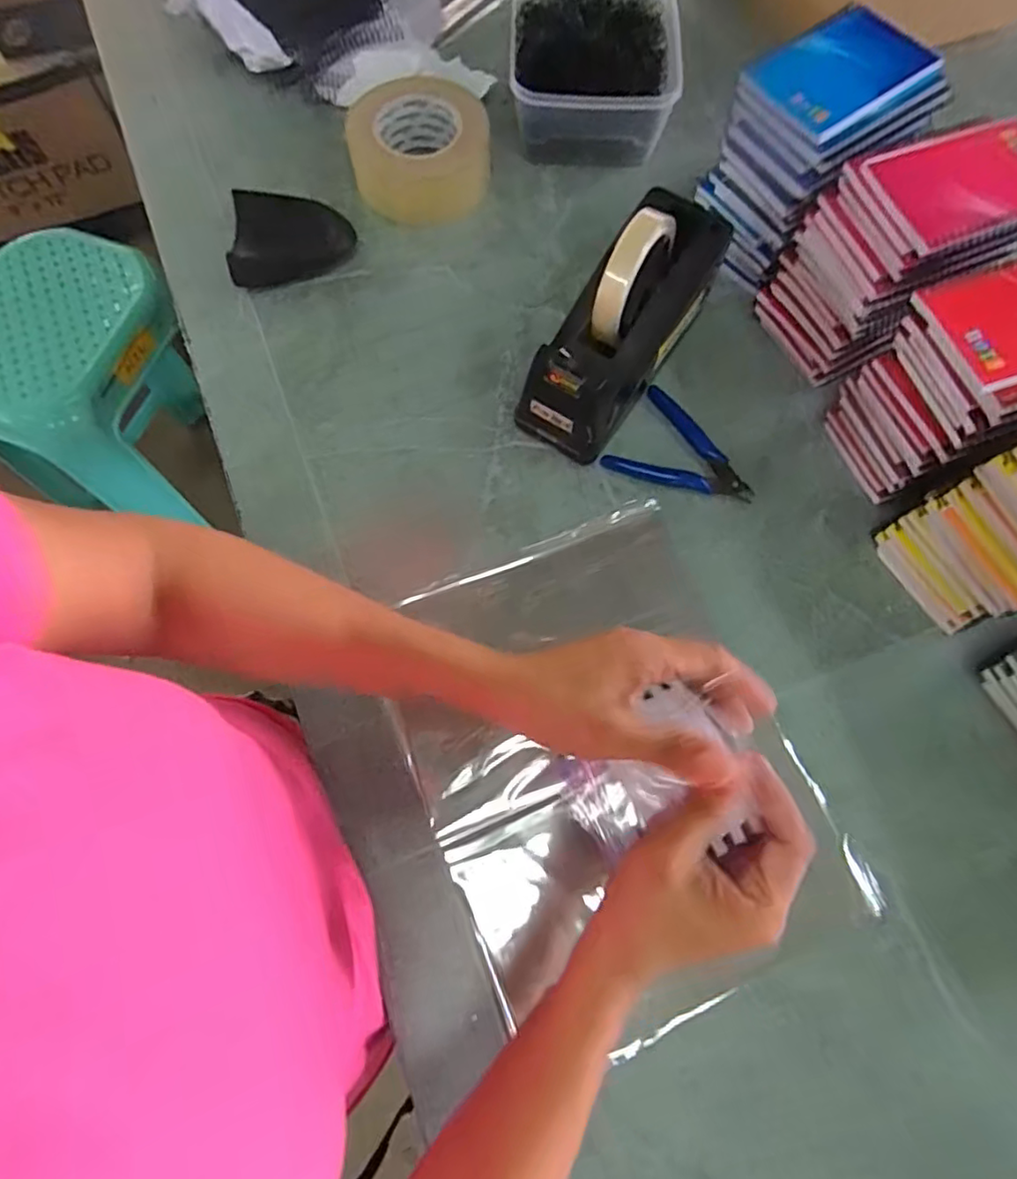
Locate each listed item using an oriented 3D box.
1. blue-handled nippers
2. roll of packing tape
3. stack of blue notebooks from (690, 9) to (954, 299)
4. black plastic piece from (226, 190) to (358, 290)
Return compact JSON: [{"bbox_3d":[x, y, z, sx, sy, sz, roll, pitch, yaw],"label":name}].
[{"bbox_3d":[0.147,-0.121,0.506,0.120,0.007,0.087,17,74,4],"label":"blue-handled nippers"},{"bbox_3d":[-0.086,-0.430,0.584,0.133,0.055,0.138,0,72,-1],"label":"roll of packing tape"},{"bbox_3d":[0.255,-0.362,0.518,0.132,0.153,0.117,-36,76,-12],"label":"stack of blue notebooks"},{"bbox_3d":[-0.196,-0.324,0.545,0.106,0.029,0.083,-9,73,-3],"label":"black plastic piece"}]

